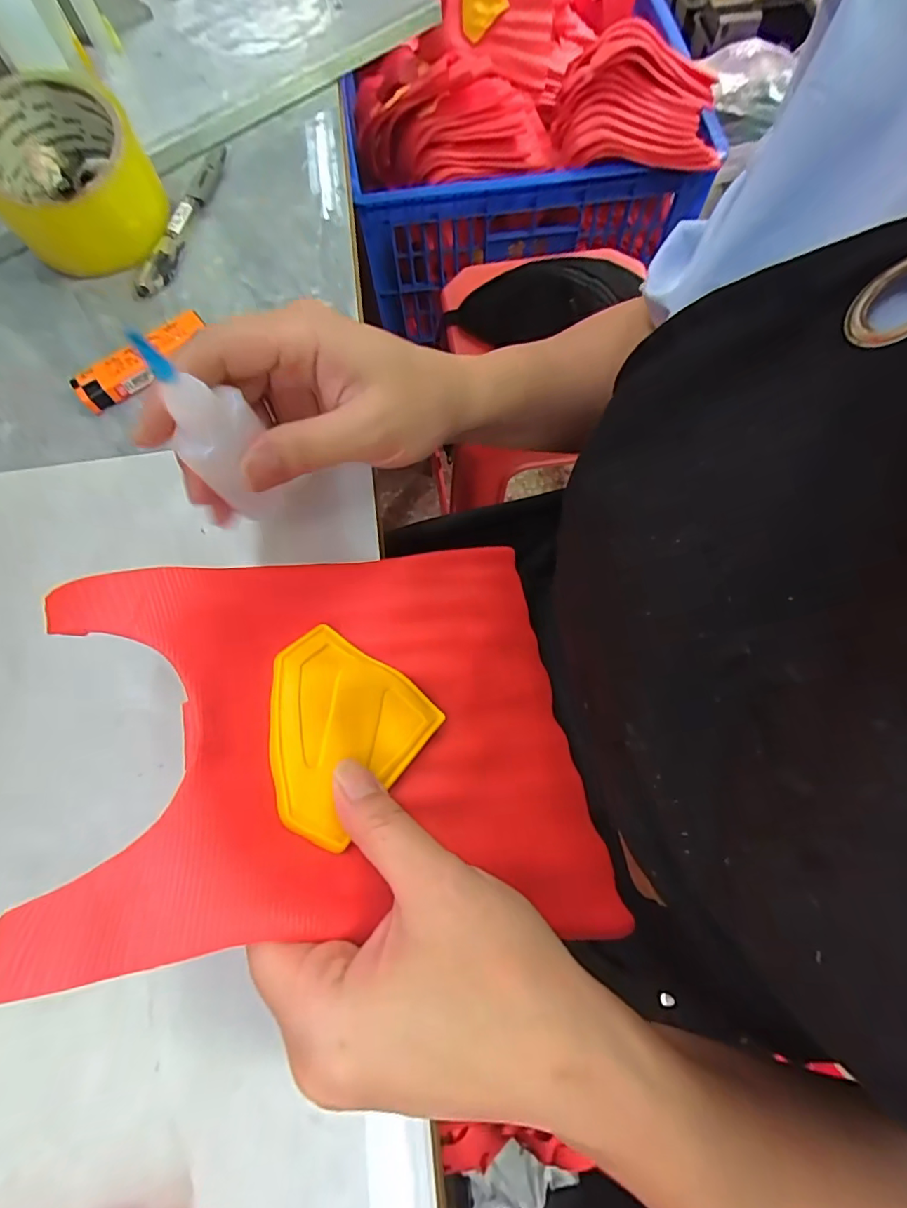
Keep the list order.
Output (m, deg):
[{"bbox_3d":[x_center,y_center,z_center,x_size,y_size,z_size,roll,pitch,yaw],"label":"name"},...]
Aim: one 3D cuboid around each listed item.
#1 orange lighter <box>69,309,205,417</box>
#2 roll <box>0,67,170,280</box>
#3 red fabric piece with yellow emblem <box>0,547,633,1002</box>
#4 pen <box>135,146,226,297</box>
[{"bbox_3d":[-0.178,-0.140,0.288,0.079,0.016,0.020,-41,74,-12],"label":"orange lighter"},{"bbox_3d":[-0.230,-0.255,0.300,0.088,0.065,0.085,-34,73,-10],"label":"roll"},{"bbox_3d":[-0.033,0.048,0.204,0.211,0.017,0.172,5,59,-33],"label":"red fabric piece with yellow emblem"},{"bbox_3d":[-0.173,-0.248,0.319,0.015,0.012,0.123,11,71,5],"label":"pen"}]

